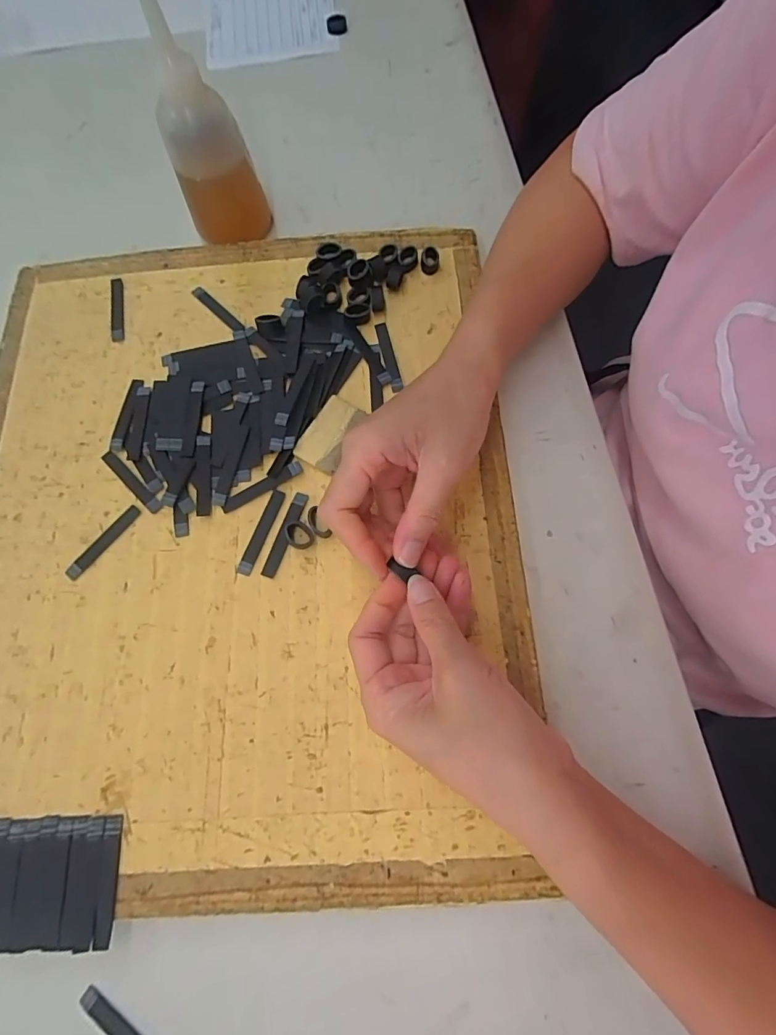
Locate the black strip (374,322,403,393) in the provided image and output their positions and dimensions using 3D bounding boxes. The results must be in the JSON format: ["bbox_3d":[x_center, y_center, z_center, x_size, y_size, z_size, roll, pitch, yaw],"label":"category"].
[{"bbox_3d":[0.000,-0.122,0.341,0.009,0.004,0.060,-13,74,-3],"label":"black strip"}]

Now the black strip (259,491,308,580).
[{"bbox_3d":[-0.068,0.011,0.303,0.010,0.004,0.060,18,75,6],"label":"black strip"}]

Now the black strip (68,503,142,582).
[{"bbox_3d":[-0.192,0.016,0.305,0.011,0.004,0.060,38,78,11],"label":"black strip"}]

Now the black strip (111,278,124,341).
[{"bbox_3d":[-0.216,-0.166,0.360,0.010,0.004,0.060,-10,74,-2],"label":"black strip"}]

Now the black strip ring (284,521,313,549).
[{"bbox_3d":[-0.059,0.012,0.299,0.016,0.008,0.018,-37,76,-9],"label":"black strip ring"}]

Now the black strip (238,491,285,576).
[{"bbox_3d":[-0.085,0.009,0.305,0.010,0.004,0.060,19,75,7],"label":"black strip"}]

